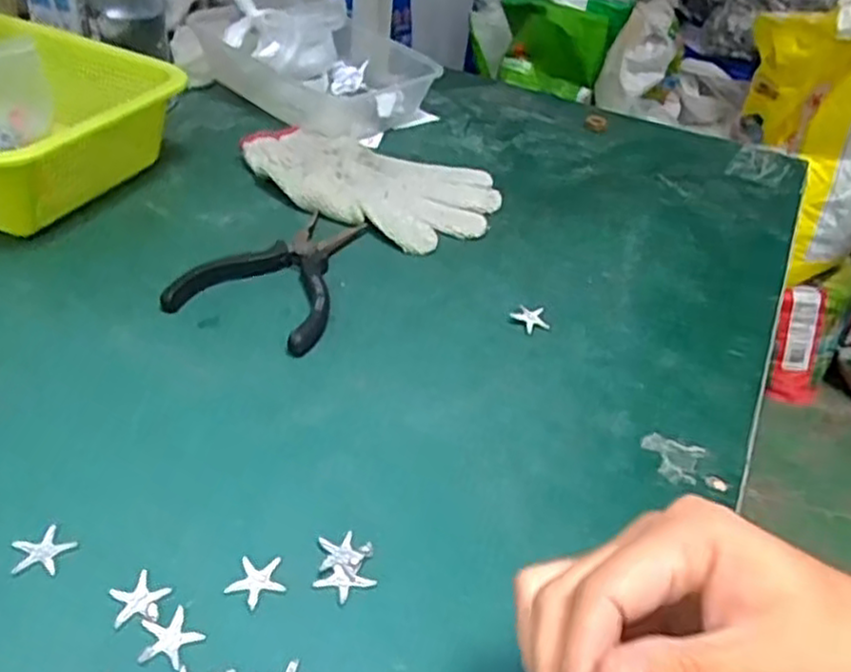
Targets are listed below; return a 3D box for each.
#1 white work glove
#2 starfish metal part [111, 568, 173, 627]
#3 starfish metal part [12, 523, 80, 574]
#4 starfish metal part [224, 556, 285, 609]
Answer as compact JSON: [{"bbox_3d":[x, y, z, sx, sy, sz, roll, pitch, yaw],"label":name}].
[{"bbox_3d":[-0.042,-0.126,0.592,0.201,0.020,0.137,22,39,18],"label":"white work glove"},{"bbox_3d":[-0.114,0.105,0.298,0.021,0.004,0.023,5,37,-4],"label":"starfish metal part"},{"bbox_3d":[-0.160,0.090,0.310,0.024,0.004,0.023,5,37,-4],"label":"starfish metal part"},{"bbox_3d":[-0.070,0.102,0.309,0.021,0.004,0.023,5,37,-4],"label":"starfish metal part"}]

